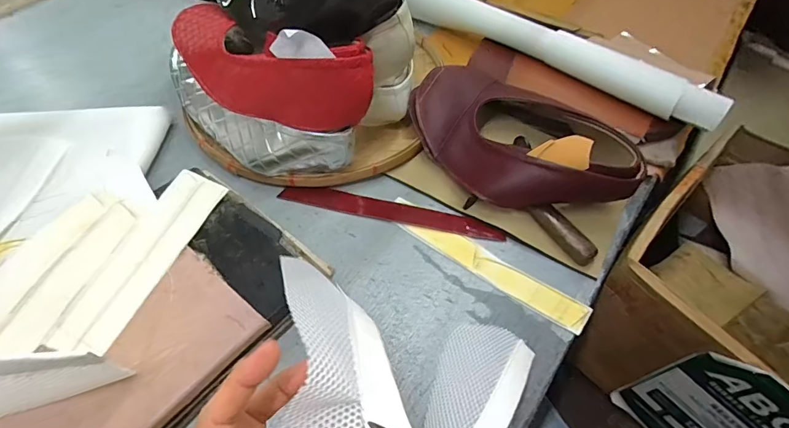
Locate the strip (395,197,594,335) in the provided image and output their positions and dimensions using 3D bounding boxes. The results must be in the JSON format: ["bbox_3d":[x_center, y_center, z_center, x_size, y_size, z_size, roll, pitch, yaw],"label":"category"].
[{"bbox_3d":[0.098,0.054,0.475,0.231,0.009,0.037,31,59,17],"label":"strip"}]

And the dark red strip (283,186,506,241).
[{"bbox_3d":[-0.004,-0.001,0.510,0.258,0.005,0.025,12,56,5],"label":"dark red strip"}]

